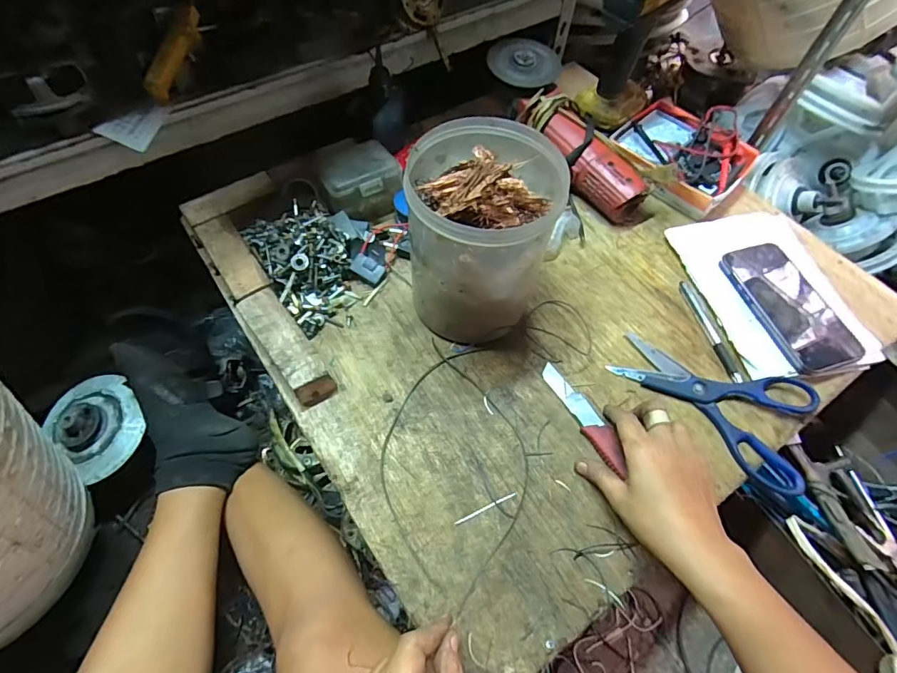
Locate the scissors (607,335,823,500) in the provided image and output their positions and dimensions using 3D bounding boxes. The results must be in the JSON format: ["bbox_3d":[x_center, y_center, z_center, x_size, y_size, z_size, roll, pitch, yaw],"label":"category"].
[{"bbox_3d":[0.280,0.053,0.479,0.196,0.020,0.115,41,67,19],"label":"scissors"}]

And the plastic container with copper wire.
[{"bbox_3d":[0.030,-0.092,0.462,0.130,0.176,0.135,11,61,4],"label":"plastic container with copper wire"}]

